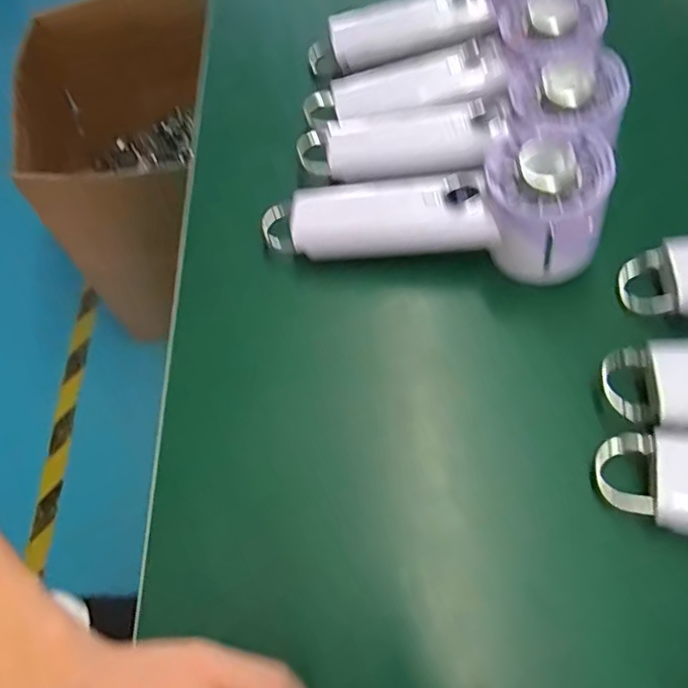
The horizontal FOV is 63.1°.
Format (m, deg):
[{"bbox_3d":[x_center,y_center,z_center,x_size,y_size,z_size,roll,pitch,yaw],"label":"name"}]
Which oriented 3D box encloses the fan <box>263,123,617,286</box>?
[{"bbox_3d":[0.048,-0.075,0.334,0.195,0.059,0.066,-2,61,20],"label":"fan"}]

